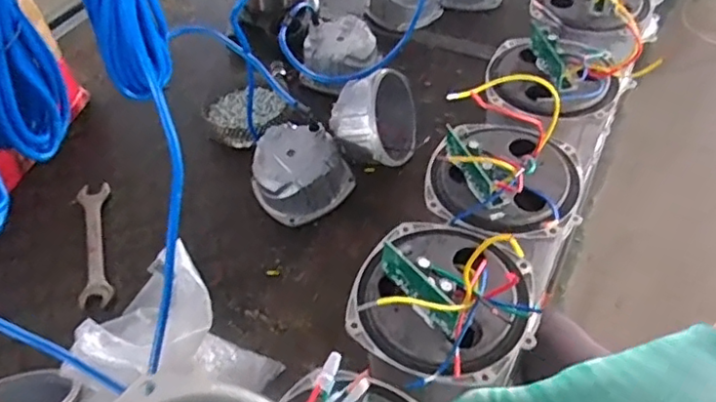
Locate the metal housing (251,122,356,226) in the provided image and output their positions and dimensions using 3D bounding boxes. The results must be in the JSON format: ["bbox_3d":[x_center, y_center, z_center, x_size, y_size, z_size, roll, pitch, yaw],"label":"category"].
[{"bbox_3d":[-0.079,-0.035,0.802,0.131,0.085,0.116,13,52,16],"label":"metal housing"}]

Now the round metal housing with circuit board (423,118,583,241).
[{"bbox_3d":[0.130,-0.036,0.509,0.132,0.050,0.137,-3,50,3],"label":"round metal housing with circuit board"}]

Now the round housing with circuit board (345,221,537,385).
[{"bbox_3d":[0.062,0.060,0.423,0.135,0.061,0.137,-3,50,3],"label":"round housing with circuit board"}]

